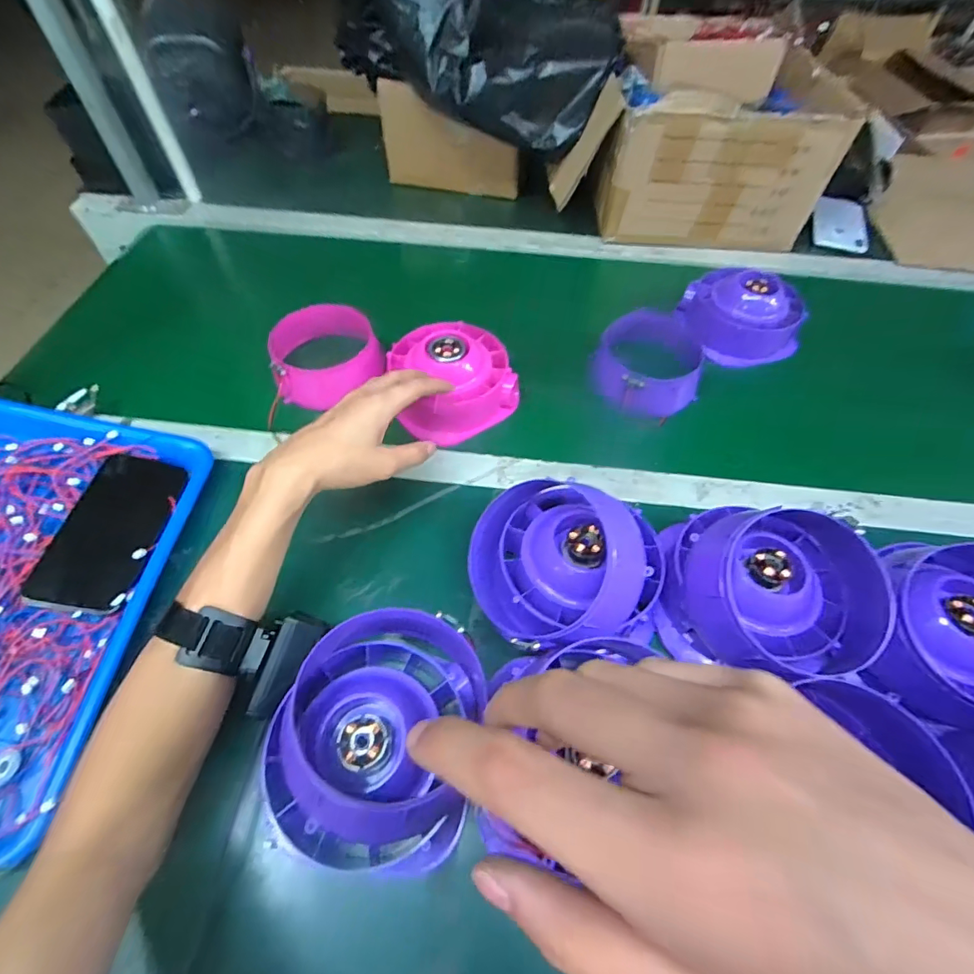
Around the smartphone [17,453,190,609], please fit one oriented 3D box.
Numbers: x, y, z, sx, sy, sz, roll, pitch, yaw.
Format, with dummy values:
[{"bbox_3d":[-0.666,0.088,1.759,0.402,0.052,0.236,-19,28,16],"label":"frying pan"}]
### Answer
[{"bbox_3d":[-0.324,0.034,0.407,0.079,0.015,0.139,4,57,1],"label":"smartphone"}]

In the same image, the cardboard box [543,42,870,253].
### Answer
[{"bbox_3d":[0.295,-0.501,0.696,0.373,0.209,0.200,4,57,1],"label":"cardboard box"}]

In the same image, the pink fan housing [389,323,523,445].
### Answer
[{"bbox_3d":[-0.041,-0.121,0.515,0.128,0.071,0.121,-19,59,-14],"label":"pink fan housing"}]

